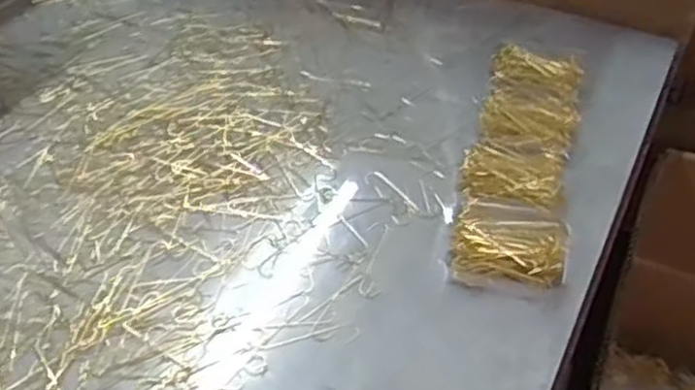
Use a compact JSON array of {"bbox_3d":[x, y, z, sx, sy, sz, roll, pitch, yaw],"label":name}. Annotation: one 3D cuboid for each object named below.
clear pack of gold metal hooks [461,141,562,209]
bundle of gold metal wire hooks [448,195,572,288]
[{"bbox_3d":[0.117,-0.020,0.503,0.067,0.008,0.057,15,49,16],"label":"clear pack of gold metal hooks"},{"bbox_3d":[0.106,0.028,0.467,0.071,0.018,0.068,7,47,9],"label":"bundle of gold metal wire hooks"}]

